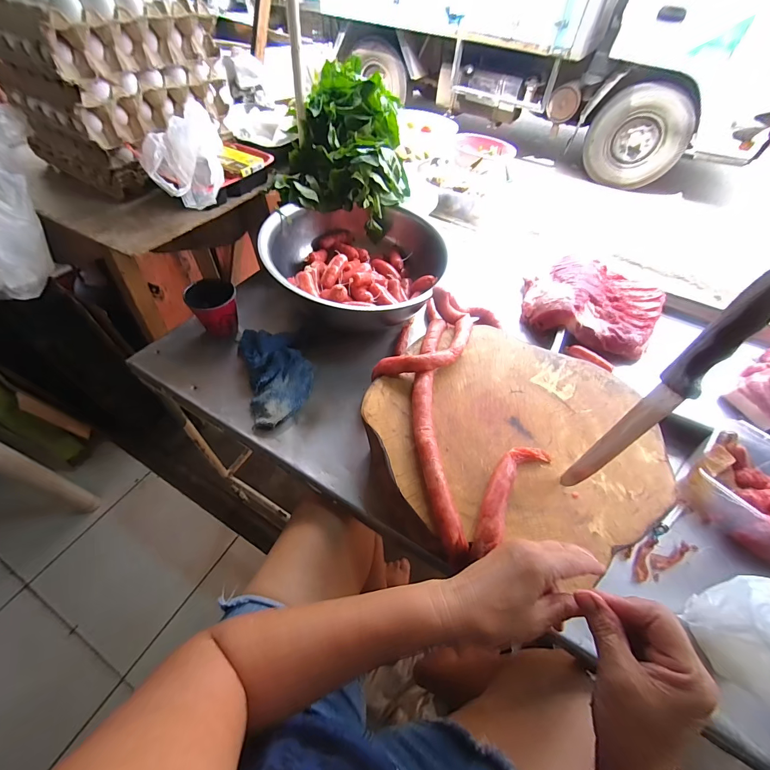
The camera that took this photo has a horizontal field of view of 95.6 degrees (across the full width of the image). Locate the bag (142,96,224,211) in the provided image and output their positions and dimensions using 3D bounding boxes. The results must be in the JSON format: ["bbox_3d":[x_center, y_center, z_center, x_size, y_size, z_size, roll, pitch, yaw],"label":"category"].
[{"bbox_3d":[-0.355,-0.408,0.620,0.118,0.097,0.186,-11,57,-13],"label":"bag"}]

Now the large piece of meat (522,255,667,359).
[{"bbox_3d":[0.461,-0.189,0.778,0.283,0.073,0.239,24,56,12],"label":"large piece of meat"}]

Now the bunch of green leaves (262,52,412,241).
[{"bbox_3d":[-0.084,-0.526,0.780,0.277,0.202,0.317,17,55,7],"label":"bunch of green leaves"}]

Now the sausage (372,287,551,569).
[{"bbox_3d":[0.099,0.019,0.505,0.219,0.039,0.423,-1,55,-6],"label":"sausage"}]

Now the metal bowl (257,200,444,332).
[{"bbox_3d":[-0.063,-0.263,0.740,0.347,0.111,0.347,2,55,-3],"label":"metal bowl"}]

